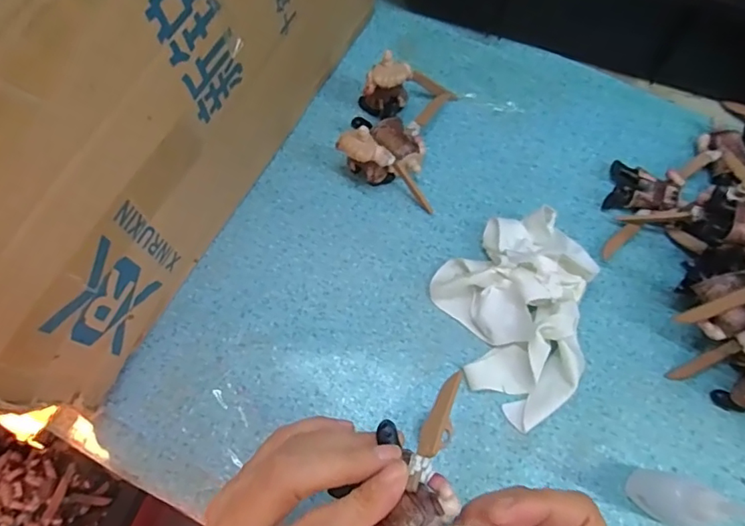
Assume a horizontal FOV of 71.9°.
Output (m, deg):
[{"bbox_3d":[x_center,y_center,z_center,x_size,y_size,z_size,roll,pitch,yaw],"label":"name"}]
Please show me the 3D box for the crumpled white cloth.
[{"bbox_3d":[0.098,0.028,0.329,0.112,0.036,0.110,-41,75,-14],"label":"crumpled white cloth"}]

